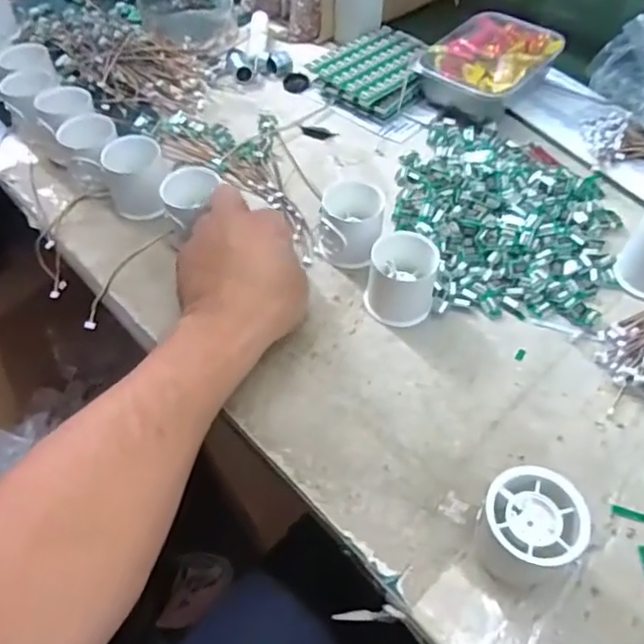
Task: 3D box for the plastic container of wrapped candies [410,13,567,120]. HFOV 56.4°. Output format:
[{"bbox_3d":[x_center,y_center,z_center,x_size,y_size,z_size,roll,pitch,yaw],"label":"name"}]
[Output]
[{"bbox_3d":[0.174,-0.267,0.637,0.112,0.053,0.129,32,60,21],"label":"plastic container of wrapped candies"}]

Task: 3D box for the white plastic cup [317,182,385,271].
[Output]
[{"bbox_3d":[0.023,-0.078,0.500,0.050,0.052,0.055,0,54,0],"label":"white plastic cup"}]

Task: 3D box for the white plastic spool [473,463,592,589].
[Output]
[{"bbox_3d":[0.123,0.123,0.354,0.059,0.053,0.052,27,59,18],"label":"white plastic spool"}]

